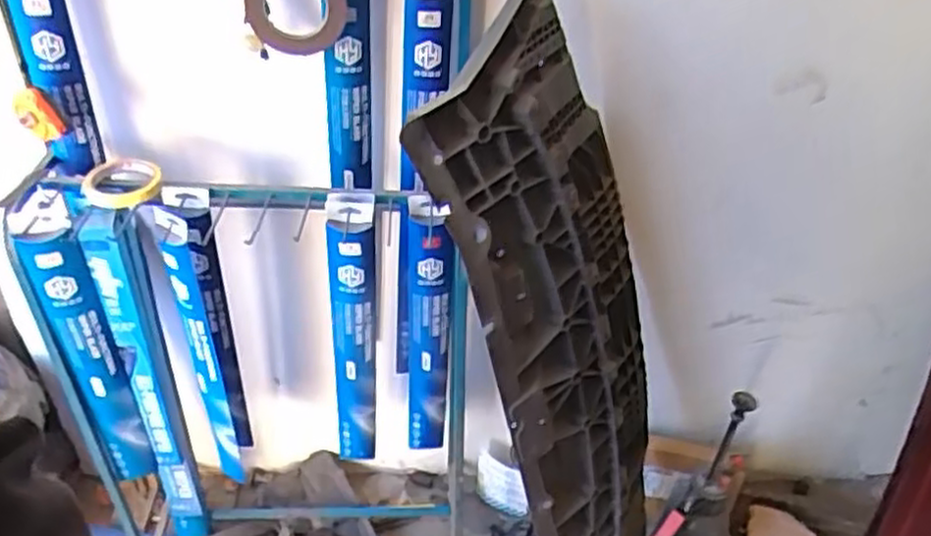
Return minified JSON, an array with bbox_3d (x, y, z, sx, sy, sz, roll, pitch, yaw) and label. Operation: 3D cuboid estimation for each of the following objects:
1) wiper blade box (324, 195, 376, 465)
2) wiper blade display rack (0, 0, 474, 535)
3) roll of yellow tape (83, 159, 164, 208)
[{"bbox_3d":[-0.171,0.119,1.186,0.079,0.526,0.040,-1,39,-6],"label":"wiper blade box"},{"bbox_3d":[-0.306,-0.034,1.188,0.576,1.273,0.310,-2,39,-8],"label":"wiper blade display rack"},{"bbox_3d":[-0.457,-0.112,1.018,0.098,0.024,0.099,2,39,-2],"label":"roll of yellow tape"}]

